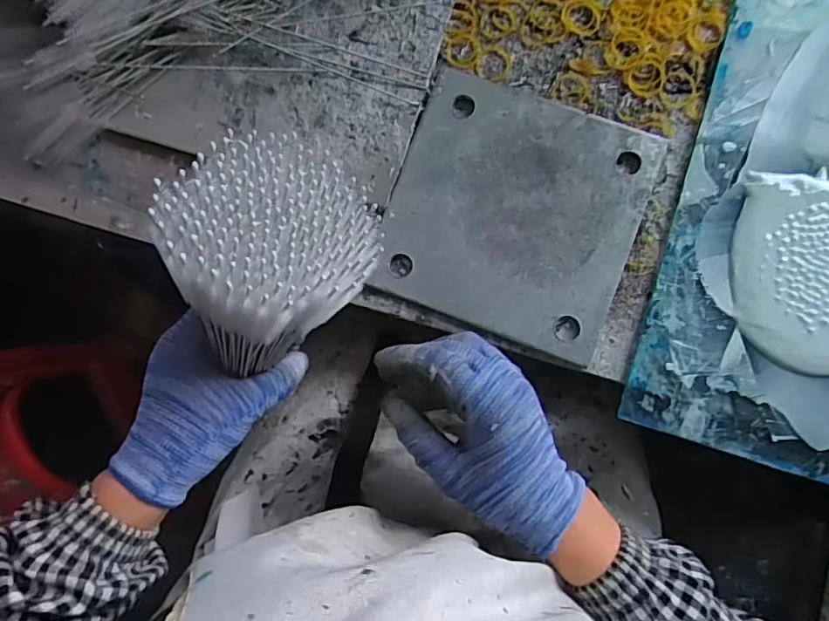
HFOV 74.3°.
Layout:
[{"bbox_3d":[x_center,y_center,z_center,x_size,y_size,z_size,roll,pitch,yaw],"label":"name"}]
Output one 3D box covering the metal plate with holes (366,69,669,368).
[{"bbox_3d":[0.080,-0.077,0.440,0.188,0.011,0.189,21,89,4],"label":"metal plate with holes"}]

